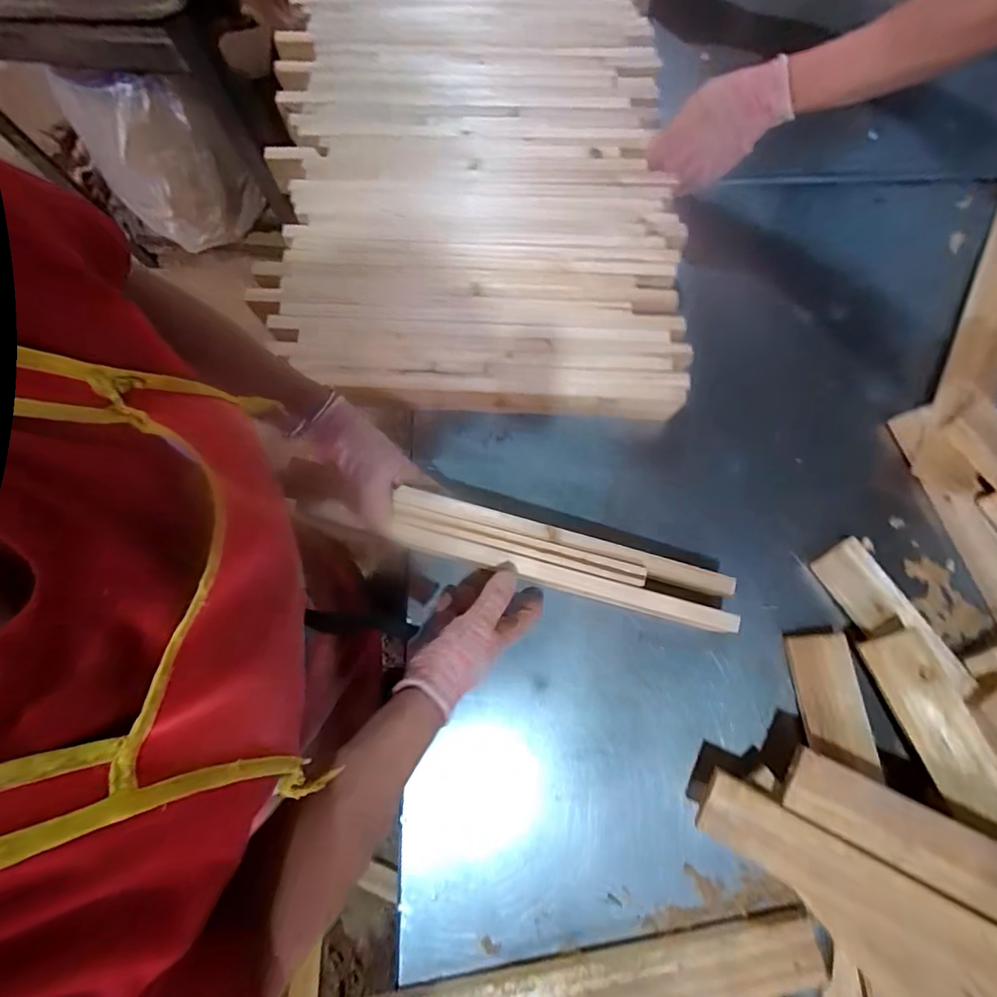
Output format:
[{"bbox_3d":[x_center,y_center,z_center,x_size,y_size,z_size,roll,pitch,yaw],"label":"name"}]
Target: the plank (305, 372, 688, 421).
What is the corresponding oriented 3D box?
[{"bbox_3d":[0.005,-0.126,0.616,0.426,0.058,0.023,3,77,1],"label":"plank"}]

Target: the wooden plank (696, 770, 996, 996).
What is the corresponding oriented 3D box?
[{"bbox_3d":[0.423,0.407,0.431,0.481,0.020,0.066,24,84,18],"label":"wooden plank"}]

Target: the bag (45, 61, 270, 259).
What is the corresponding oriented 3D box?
[{"bbox_3d":[-0.792,-0.786,1.189,0.336,0.379,0.139,7,77,2],"label":"bag"}]

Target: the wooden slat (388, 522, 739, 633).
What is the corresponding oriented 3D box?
[{"bbox_3d":[0.069,0.090,0.550,0.379,0.047,0.025,15,77,0],"label":"wooden slat"}]

